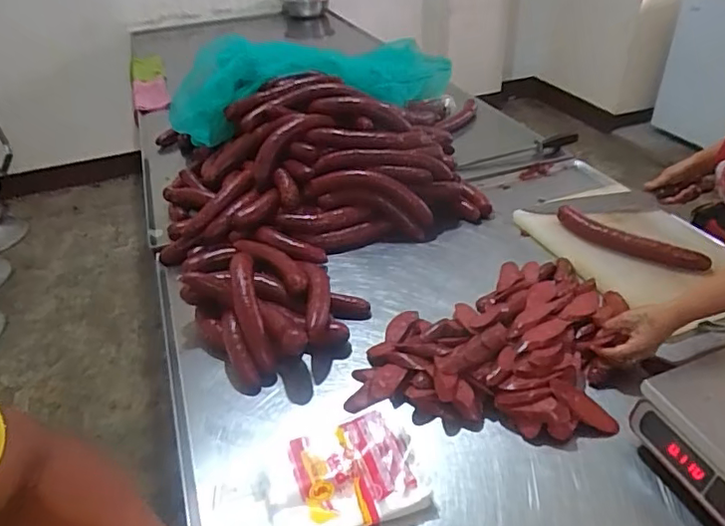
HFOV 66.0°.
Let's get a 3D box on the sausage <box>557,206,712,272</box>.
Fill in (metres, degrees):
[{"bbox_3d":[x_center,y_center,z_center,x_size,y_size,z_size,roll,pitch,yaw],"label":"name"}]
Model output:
[{"bbox_3d":[0.526,-0.040,1.115,0.299,0.043,0.052,23,44,32],"label":"sausage"}]

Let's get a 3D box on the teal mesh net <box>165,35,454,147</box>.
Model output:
[{"bbox_3d":[-0.131,-0.545,1.613,0.837,0.240,0.338,-15,38,-15],"label":"teal mesh net"}]

